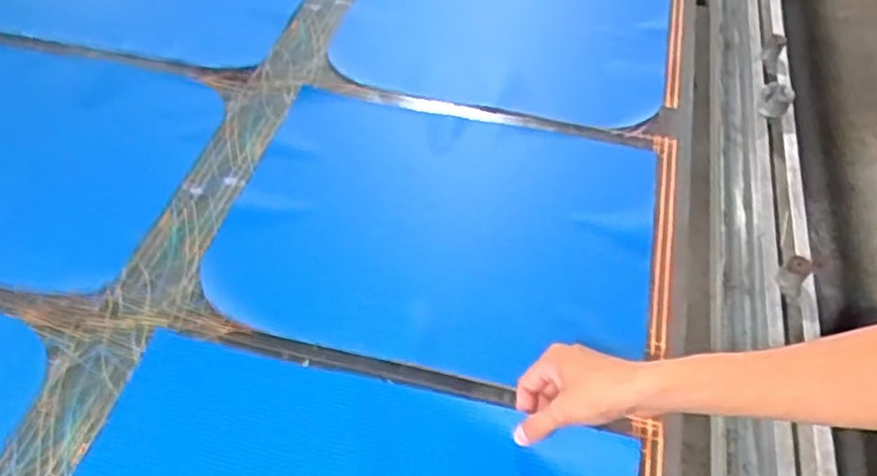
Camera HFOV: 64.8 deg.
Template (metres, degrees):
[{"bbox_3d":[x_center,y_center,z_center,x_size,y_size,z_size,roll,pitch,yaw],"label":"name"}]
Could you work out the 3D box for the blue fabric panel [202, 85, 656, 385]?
[{"bbox_3d":[-0.001,-0.018,0.795,0.475,0.071,0.370,11,51,8],"label":"blue fabric panel"}]

